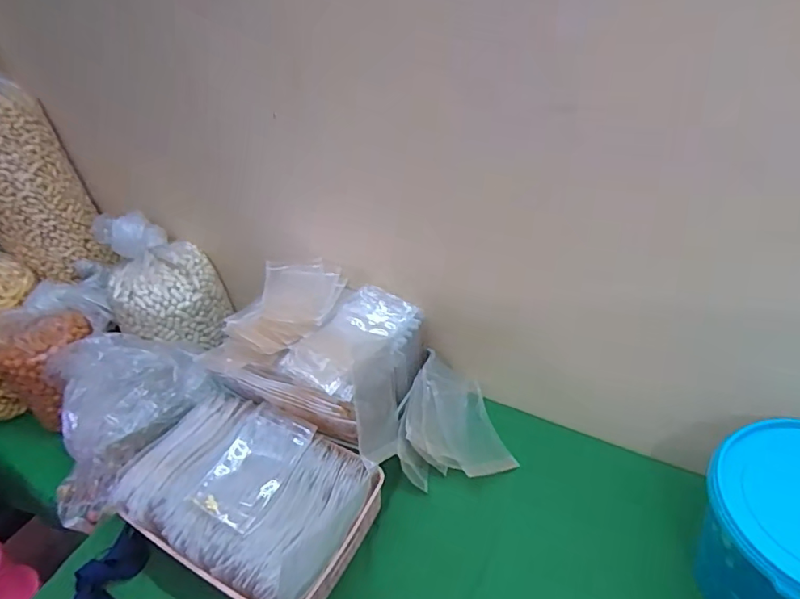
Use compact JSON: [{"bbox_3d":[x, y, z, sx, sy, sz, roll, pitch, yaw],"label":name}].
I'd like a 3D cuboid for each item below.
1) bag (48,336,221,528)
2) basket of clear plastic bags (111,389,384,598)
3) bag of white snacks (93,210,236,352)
[{"bbox_3d":[-0.496,0.188,0.945,0.305,0.181,0.292,-23,41,-18],"label":"bag"},{"bbox_3d":[-0.212,0.282,0.735,0.331,0.112,0.222,16,45,27],"label":"basket of clear plastic bags"},{"bbox_3d":[-0.502,-0.041,1.082,0.207,0.236,0.230,-32,45,-27],"label":"bag of white snacks"}]

